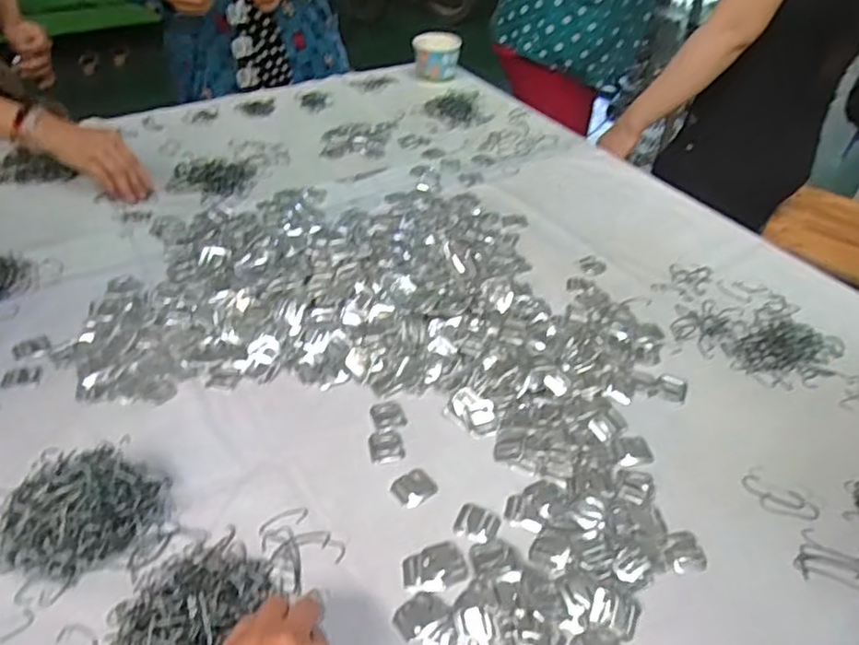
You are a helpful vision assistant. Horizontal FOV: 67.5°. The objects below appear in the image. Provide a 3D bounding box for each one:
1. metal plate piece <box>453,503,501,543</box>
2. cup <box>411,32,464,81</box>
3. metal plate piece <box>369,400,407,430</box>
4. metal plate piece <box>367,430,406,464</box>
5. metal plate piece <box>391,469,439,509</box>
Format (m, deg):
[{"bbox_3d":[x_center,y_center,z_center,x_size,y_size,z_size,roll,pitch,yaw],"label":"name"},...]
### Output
[{"bbox_3d":[0.041,0.169,0.546,0.035,0.008,0.032,17,41,16],"label":"metal plate piece"},{"bbox_3d":[0.014,-0.533,1.304,0.094,0.081,0.090,2,39,-2],"label":"cup"},{"bbox_3d":[-0.041,0.091,0.639,0.032,0.004,0.033,-7,41,-13],"label":"metal plate piece"},{"bbox_3d":[-0.041,0.117,0.608,0.032,0.004,0.036,-7,40,-12],"label":"metal plate piece"},{"bbox_3d":[-0.014,0.147,0.577,0.038,0.006,0.030,-25,47,-30],"label":"metal plate piece"}]

